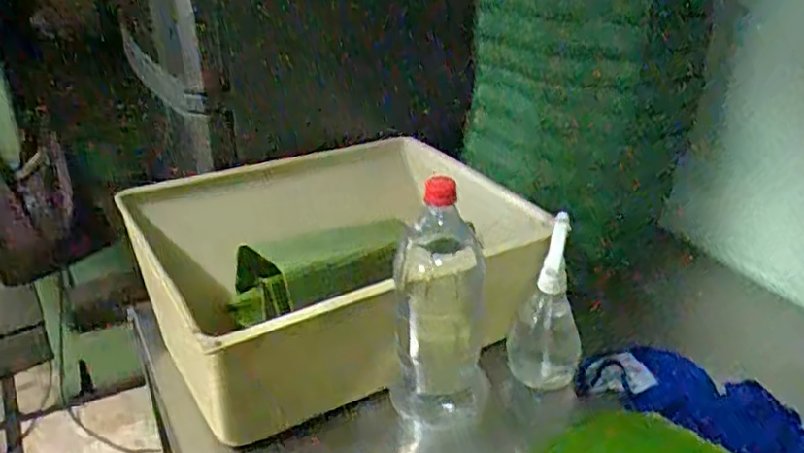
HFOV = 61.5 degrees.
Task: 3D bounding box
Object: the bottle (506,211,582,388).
[{"bbox_3d":[0.178,0.095,0.804,0.080,0.193,0.080,10,30,16],"label":"bottle"}]

